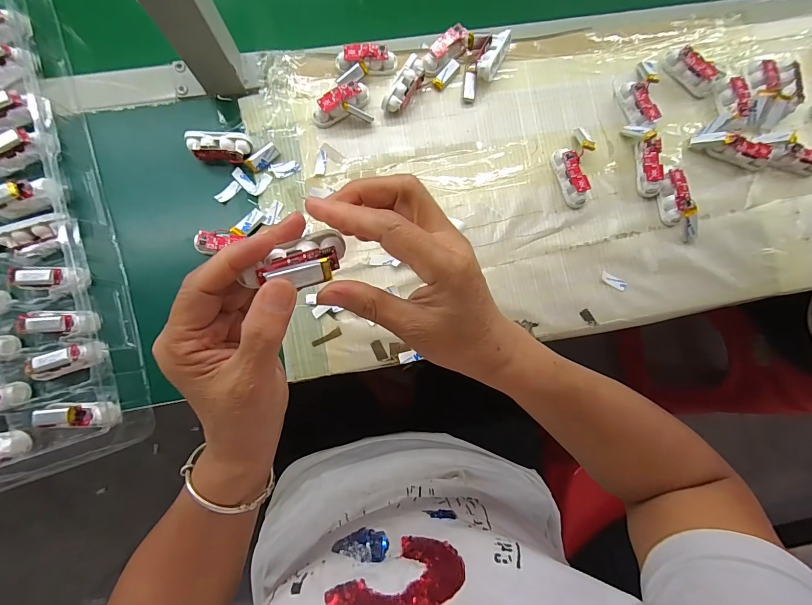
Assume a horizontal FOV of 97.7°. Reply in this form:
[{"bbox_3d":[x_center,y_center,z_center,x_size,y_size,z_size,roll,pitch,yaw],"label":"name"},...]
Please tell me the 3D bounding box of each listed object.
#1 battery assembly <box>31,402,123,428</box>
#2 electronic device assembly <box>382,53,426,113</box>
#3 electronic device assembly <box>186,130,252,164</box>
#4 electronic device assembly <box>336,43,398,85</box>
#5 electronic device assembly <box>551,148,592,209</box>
[{"bbox_3d":[-0.283,0.096,0.302,0.058,0.014,0.021,2,83,-4],"label":"battery assembly"},{"bbox_3d":[-0.001,-0.221,0.364,0.020,0.020,0.059,32,82,1],"label":"electronic device assembly"},{"bbox_3d":[-0.183,-0.152,0.350,0.057,0.018,0.027,4,83,-3],"label":"electronic device assembly"},{"bbox_3d":[-0.040,-0.245,0.364,0.062,0.018,0.029,-7,83,-5],"label":"electronic device assembly"},{"bbox_3d":[0.169,-0.129,0.363,0.018,0.020,0.061,-15,84,-6],"label":"electronic device assembly"}]

